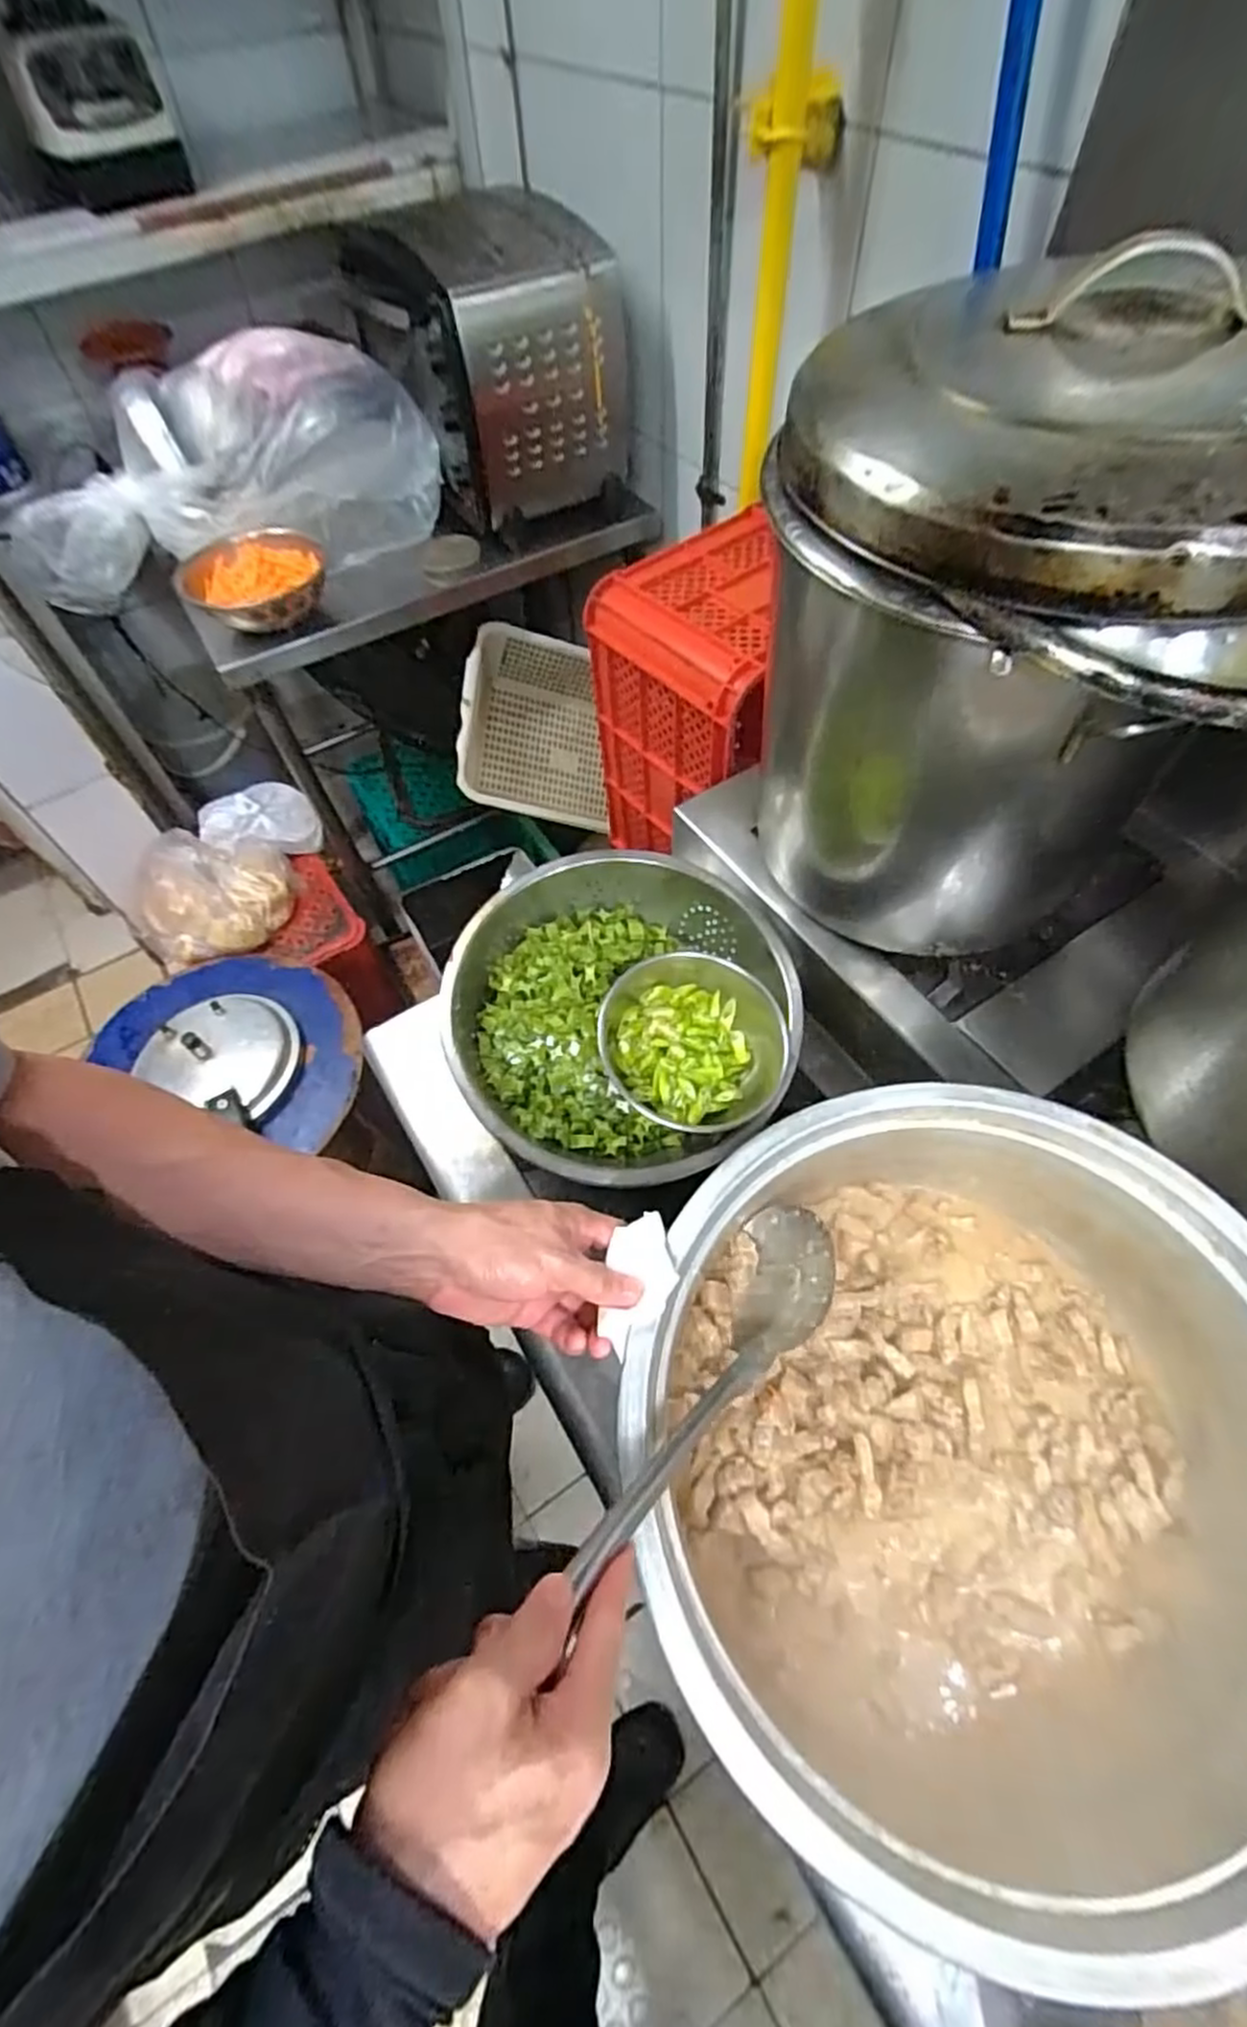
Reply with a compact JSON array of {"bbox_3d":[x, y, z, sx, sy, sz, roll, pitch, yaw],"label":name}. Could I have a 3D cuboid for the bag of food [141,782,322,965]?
[{"bbox_3d":[-0.783,-0.318,1.509,0.245,0.127,0.428,4,59,5],"label":"bag of food"}]

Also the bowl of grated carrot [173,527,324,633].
[{"bbox_3d":[-0.553,-0.664,1.141,0.192,0.068,0.166,10,59,9],"label":"bowl of grated carrot"}]

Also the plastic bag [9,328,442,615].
[{"bbox_3d":[-0.637,-0.860,1.185,0.655,0.240,0.235,-14,59,-5],"label":"plastic bag"}]

